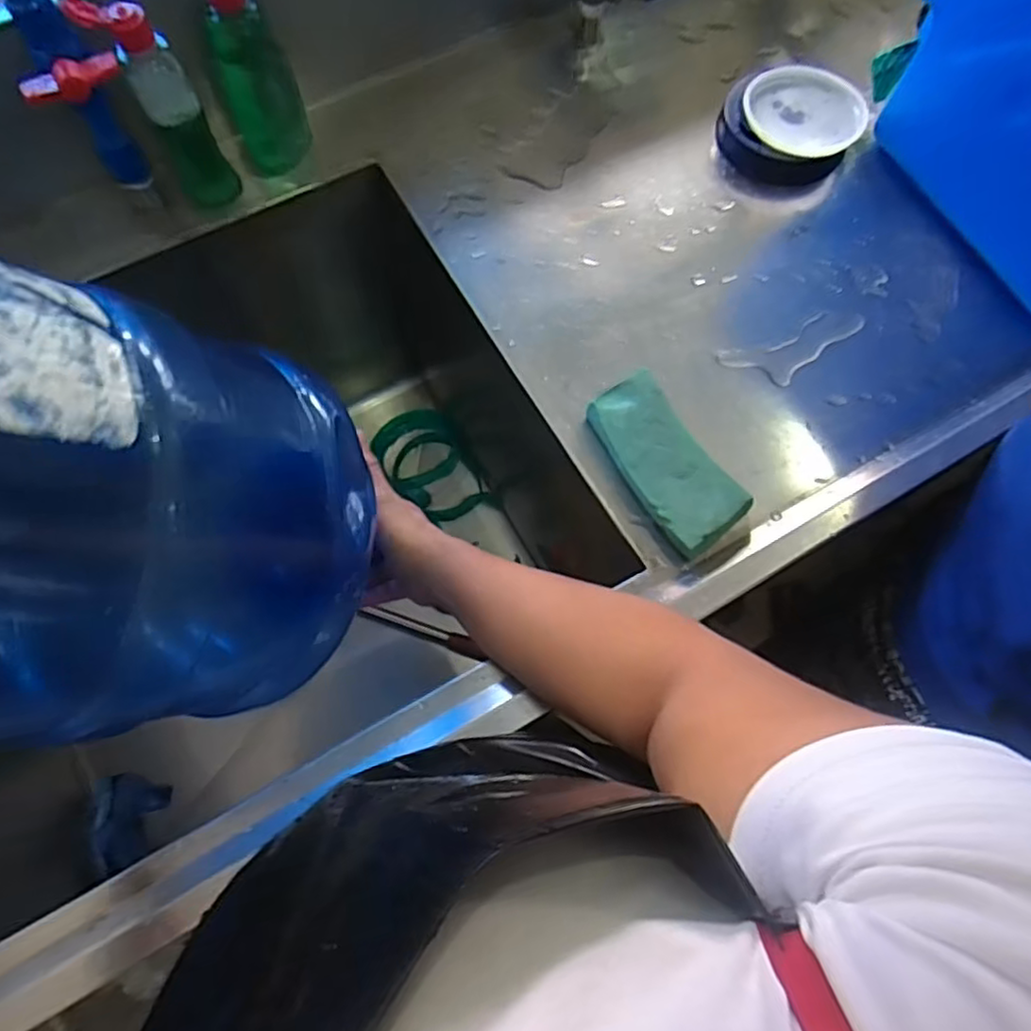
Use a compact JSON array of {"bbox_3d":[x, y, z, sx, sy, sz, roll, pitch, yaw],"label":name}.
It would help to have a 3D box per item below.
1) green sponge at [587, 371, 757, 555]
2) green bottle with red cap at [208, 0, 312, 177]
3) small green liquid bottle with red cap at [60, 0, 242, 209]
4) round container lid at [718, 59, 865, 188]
[{"bbox_3d":[0.114,-0.041,0.525,0.066,0.026,0.142,-31,74,-12],"label":"green sponge"},{"bbox_3d":[-0.219,-0.375,0.565,0.059,0.168,0.065,-17,72,-7],"label":"green bottle with red cap"},{"bbox_3d":[-0.277,-0.323,0.548,0.062,0.170,0.046,-26,75,-10],"label":"small green liquid bottle with red cap"},{"bbox_3d":[0.257,-0.365,0.627,0.122,0.048,0.105,-19,72,-8],"label":"round container lid"}]

